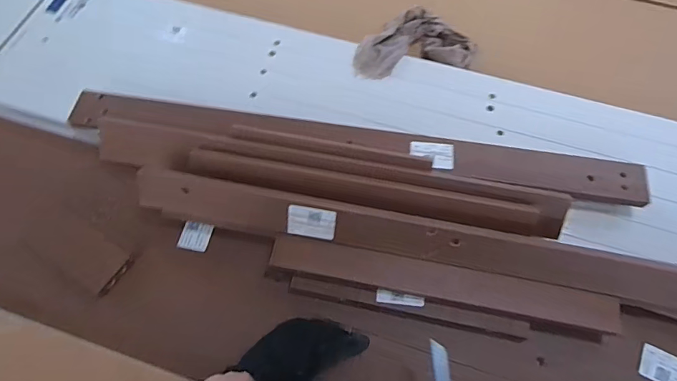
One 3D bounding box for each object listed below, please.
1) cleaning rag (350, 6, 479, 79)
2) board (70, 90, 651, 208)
[{"bbox_3d":[0.125,-0.265,0.785,0.221,0.038,0.155,-13,65,-6],"label":"cleaning rag"},{"bbox_3d":[0.016,-0.066,0.636,0.814,0.016,0.068,8,64,4],"label":"board"}]

